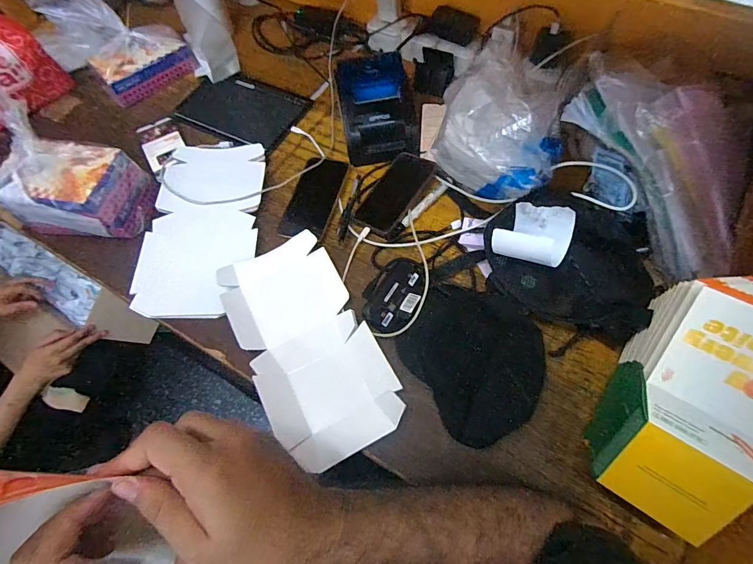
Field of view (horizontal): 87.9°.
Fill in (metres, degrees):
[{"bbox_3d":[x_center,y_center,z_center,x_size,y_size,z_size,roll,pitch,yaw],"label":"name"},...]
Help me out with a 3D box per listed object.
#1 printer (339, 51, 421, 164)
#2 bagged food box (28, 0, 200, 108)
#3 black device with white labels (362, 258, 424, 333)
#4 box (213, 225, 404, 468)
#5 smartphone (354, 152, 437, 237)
[{"bbox_3d":[0.001,-0.309,0.699,0.129,0.101,0.169,-9,63,-1],"label":"printer"},{"bbox_3d":[-0.533,-0.496,0.795,0.215,0.145,0.198,-39,68,-16],"label":"bagged food box"},{"bbox_3d":[0.028,0.021,0.568,0.076,0.037,0.119,33,69,18],"label":"black device with white labels"},{"bbox_3d":[-0.098,0.085,0.549,0.166,0.031,0.313,-26,65,-10],"label":"box"},{"bbox_3d":[0.031,-0.153,0.657,0.081,0.015,0.166,27,73,22],"label":"smartphone"}]

